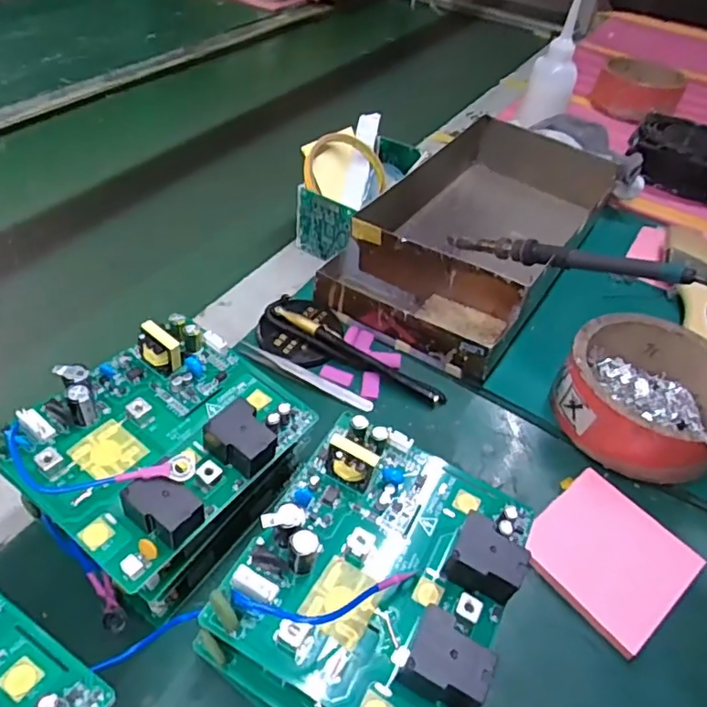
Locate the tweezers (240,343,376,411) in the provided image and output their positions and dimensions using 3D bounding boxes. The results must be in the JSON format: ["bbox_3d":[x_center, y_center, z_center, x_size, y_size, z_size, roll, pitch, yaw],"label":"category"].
[{"bbox_3d":[-0.037,0.017,0.437,0.112,0.006,0.013,20,47,13],"label":"tweezers"}]

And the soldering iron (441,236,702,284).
[{"bbox_3d":[0.166,-0.079,0.472,0.015,0.017,0.209,-34,37,-32],"label":"soldering iron"}]

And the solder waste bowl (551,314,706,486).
[{"bbox_3d":[0.216,0.032,0.423,0.113,0.054,0.116,3,46,-3],"label":"solder waste bowl"}]

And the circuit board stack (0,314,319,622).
[{"bbox_3d":[-0.099,0.064,0.320,0.122,0.099,0.136,32,51,23],"label":"circuit board stack"}]

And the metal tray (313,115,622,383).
[{"bbox_3d":[0.127,-0.123,0.553,0.171,0.068,0.339,28,50,20],"label":"metal tray"}]

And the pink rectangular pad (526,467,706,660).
[{"bbox_3d":[0.161,0.126,0.358,0.086,0.009,0.086,-28,55,-29],"label":"pink rectangular pad"}]

